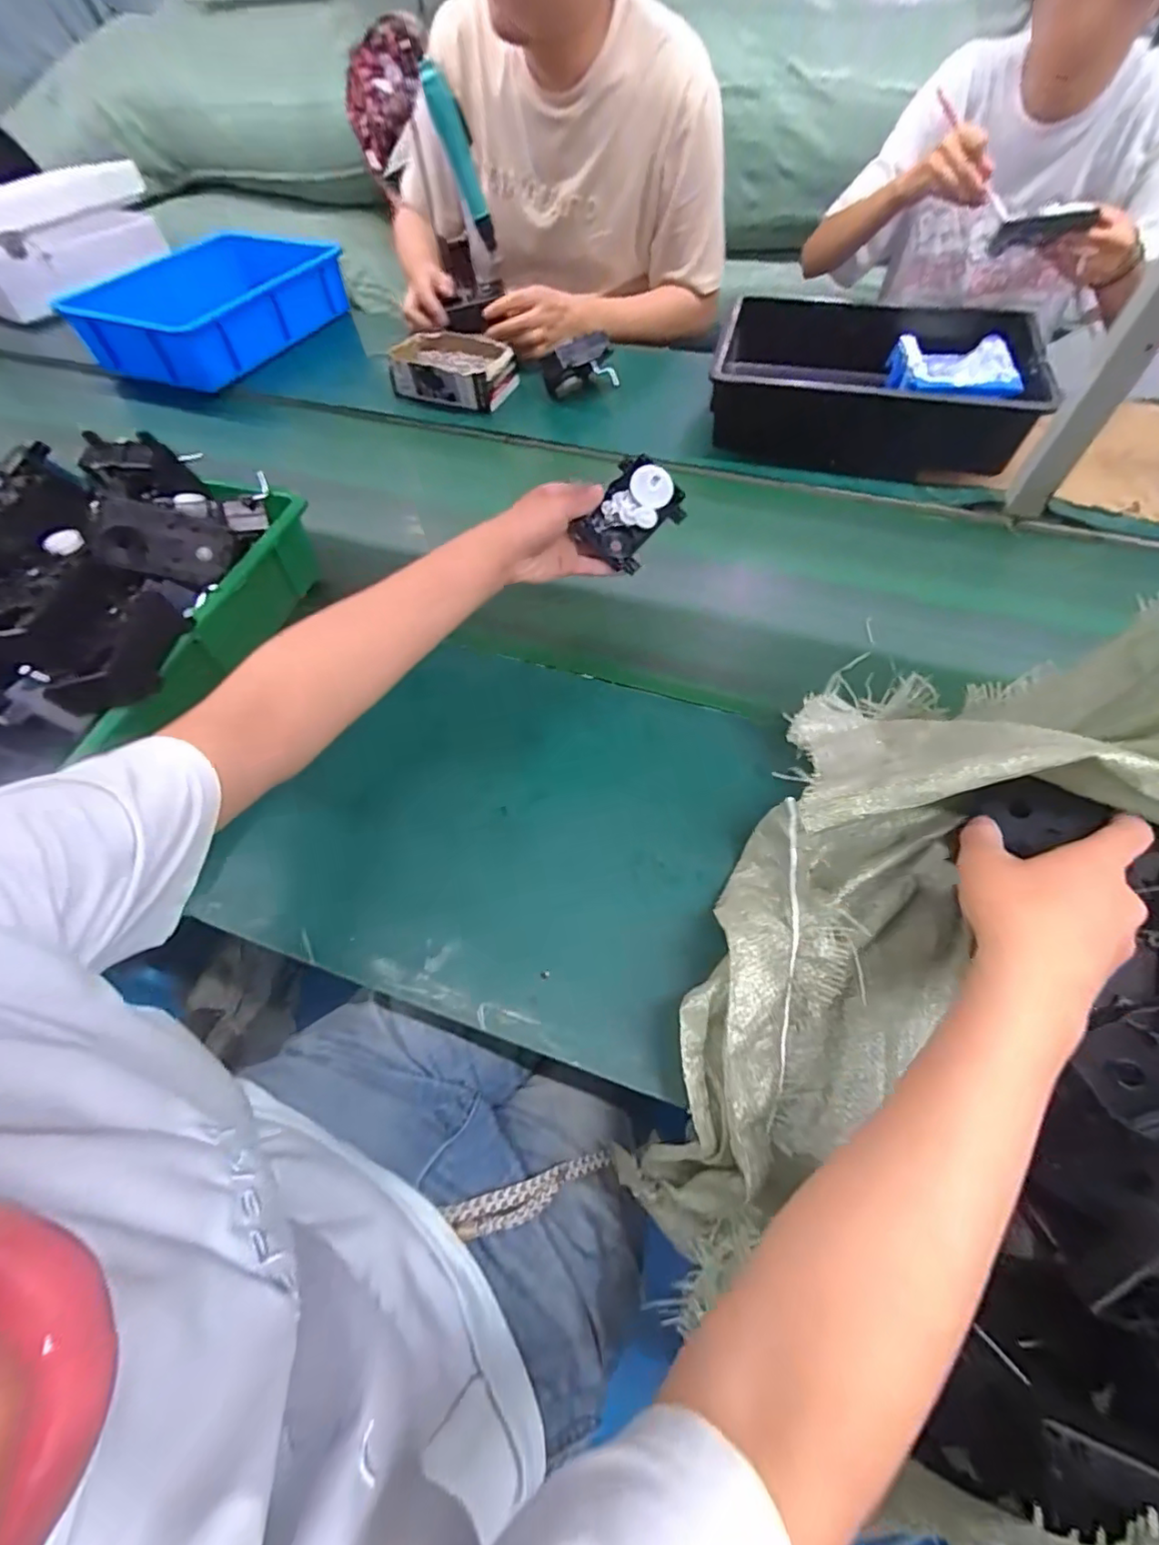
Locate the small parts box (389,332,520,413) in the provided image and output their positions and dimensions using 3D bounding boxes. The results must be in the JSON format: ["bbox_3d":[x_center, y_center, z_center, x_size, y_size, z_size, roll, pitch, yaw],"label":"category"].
[{"bbox_3d":[-0.205,-0.650,0.920,0.195,0.055,0.136,20,60,13],"label":"small parts box"}]

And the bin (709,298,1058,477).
[{"bbox_3d":[0.409,-0.555,0.809,0.421,0.093,0.277,8,58,6],"label":"bin"}]

